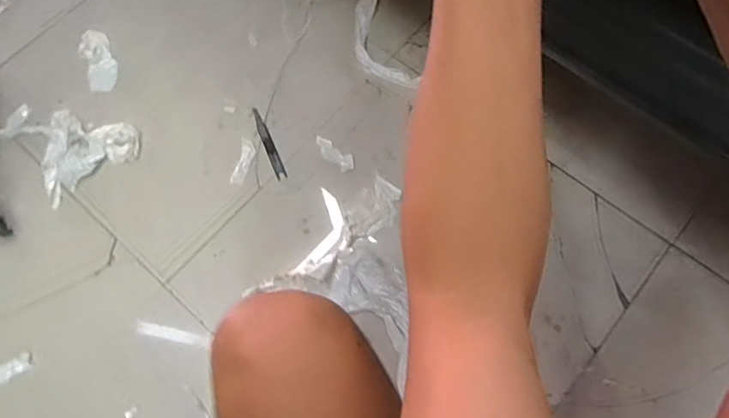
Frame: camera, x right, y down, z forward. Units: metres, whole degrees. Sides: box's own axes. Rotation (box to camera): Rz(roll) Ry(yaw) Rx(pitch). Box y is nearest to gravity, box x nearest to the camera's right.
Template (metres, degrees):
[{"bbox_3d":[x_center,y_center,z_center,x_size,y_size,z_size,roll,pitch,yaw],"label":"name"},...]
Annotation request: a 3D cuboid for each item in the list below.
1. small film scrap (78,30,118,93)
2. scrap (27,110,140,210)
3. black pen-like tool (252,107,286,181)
[{"bbox_3d":[-0.531,-0.298,1.039,0.060,0.010,0.151,-24,71,-6],"label":"small film scrap"},{"bbox_3d":[-0.530,-0.124,0.970,0.180,0.013,0.174,-35,72,-10],"label":"scrap"},{"bbox_3d":[-0.177,-0.121,0.959,0.020,0.006,0.151,-23,71,-6],"label":"black pen-like tool"}]

